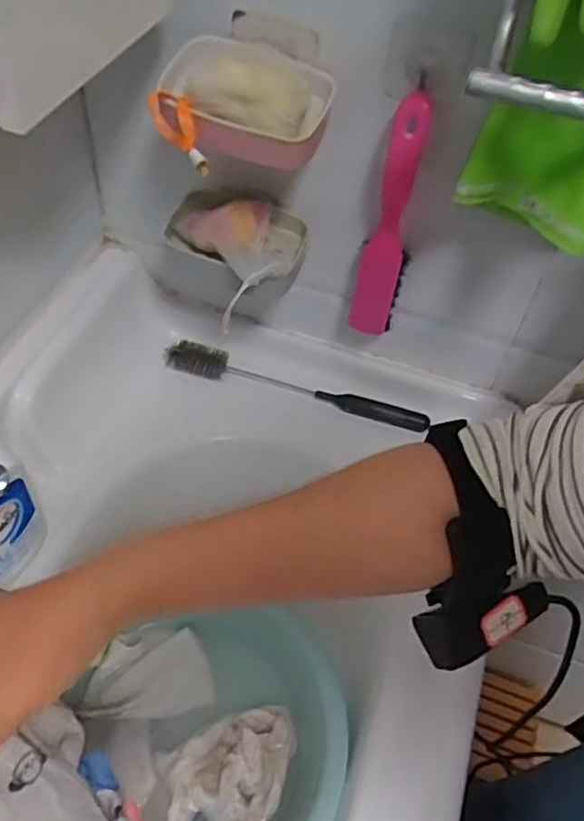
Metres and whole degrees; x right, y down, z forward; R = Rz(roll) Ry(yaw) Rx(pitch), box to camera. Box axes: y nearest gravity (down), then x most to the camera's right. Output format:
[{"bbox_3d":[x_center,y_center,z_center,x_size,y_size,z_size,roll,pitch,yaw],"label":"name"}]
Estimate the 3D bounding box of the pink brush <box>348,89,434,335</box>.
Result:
[{"bbox_3d":[0.089,-0.164,0.610,0.040,0.228,0.037,16,51,7],"label":"pink brush"}]

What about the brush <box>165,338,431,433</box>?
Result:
[{"bbox_3d":[0.005,-0.028,0.740,0.291,0.029,0.026,14,51,6],"label":"brush"}]

